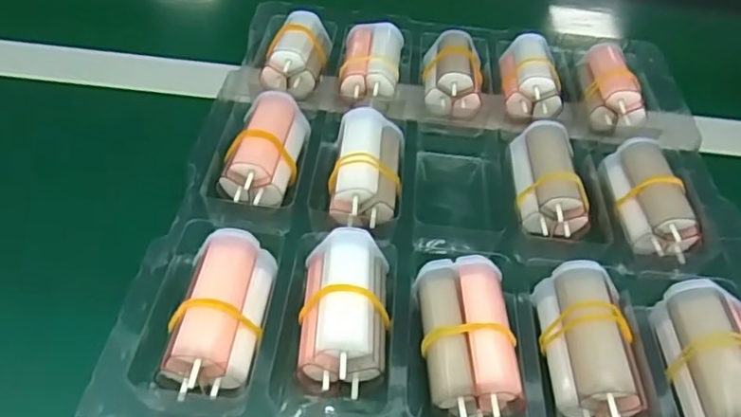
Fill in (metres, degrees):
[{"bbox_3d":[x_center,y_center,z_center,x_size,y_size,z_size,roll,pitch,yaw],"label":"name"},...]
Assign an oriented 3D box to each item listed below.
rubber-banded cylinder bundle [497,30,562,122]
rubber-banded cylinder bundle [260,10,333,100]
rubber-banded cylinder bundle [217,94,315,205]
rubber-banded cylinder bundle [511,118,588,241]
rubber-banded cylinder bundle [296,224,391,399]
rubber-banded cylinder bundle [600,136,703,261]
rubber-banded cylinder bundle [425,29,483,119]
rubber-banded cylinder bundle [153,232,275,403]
[{"bbox_3d":[0.103,-0.090,0.383,0.034,0.024,0.068,6,46,0],"label":"rubber-banded cylinder bundle"},{"bbox_3d":[-0.045,-0.102,0.377,0.034,0.026,0.066,9,46,3],"label":"rubber-banded cylinder bundle"},{"bbox_3d":[-0.053,-0.034,0.312,0.032,0.026,0.065,12,46,7],"label":"rubber-banded cylinder bundle"},{"bbox_3d":[0.096,-0.017,0.315,0.035,0.026,0.065,6,46,0],"label":"rubber-banded cylinder bundle"},{"bbox_3d":[-0.011,0.042,0.248,0.035,0.026,0.070,1,46,-5],"label":"rubber-banded cylinder bundle"},{"bbox_3d":[0.146,-0.007,0.310,0.033,0.026,0.067,-2,46,-7],"label":"rubber-banded cylinder bundle"},{"bbox_3d":[0.053,-0.088,0.377,0.036,0.024,0.063,7,46,1],"label":"rubber-banded cylinder bundle"},{"bbox_3d":[-0.060,0.041,0.242,0.032,0.025,0.065,10,46,4],"label":"rubber-banded cylinder bundle"}]

